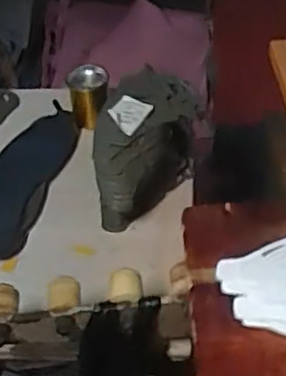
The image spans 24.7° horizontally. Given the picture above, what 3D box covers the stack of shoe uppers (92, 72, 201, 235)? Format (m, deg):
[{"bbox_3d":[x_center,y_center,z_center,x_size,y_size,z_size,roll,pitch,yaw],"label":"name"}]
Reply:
[{"bbox_3d":[0.009,-0.056,0.999,0.128,0.162,0.233,8,44,12],"label":"stack of shoe uppers"}]

